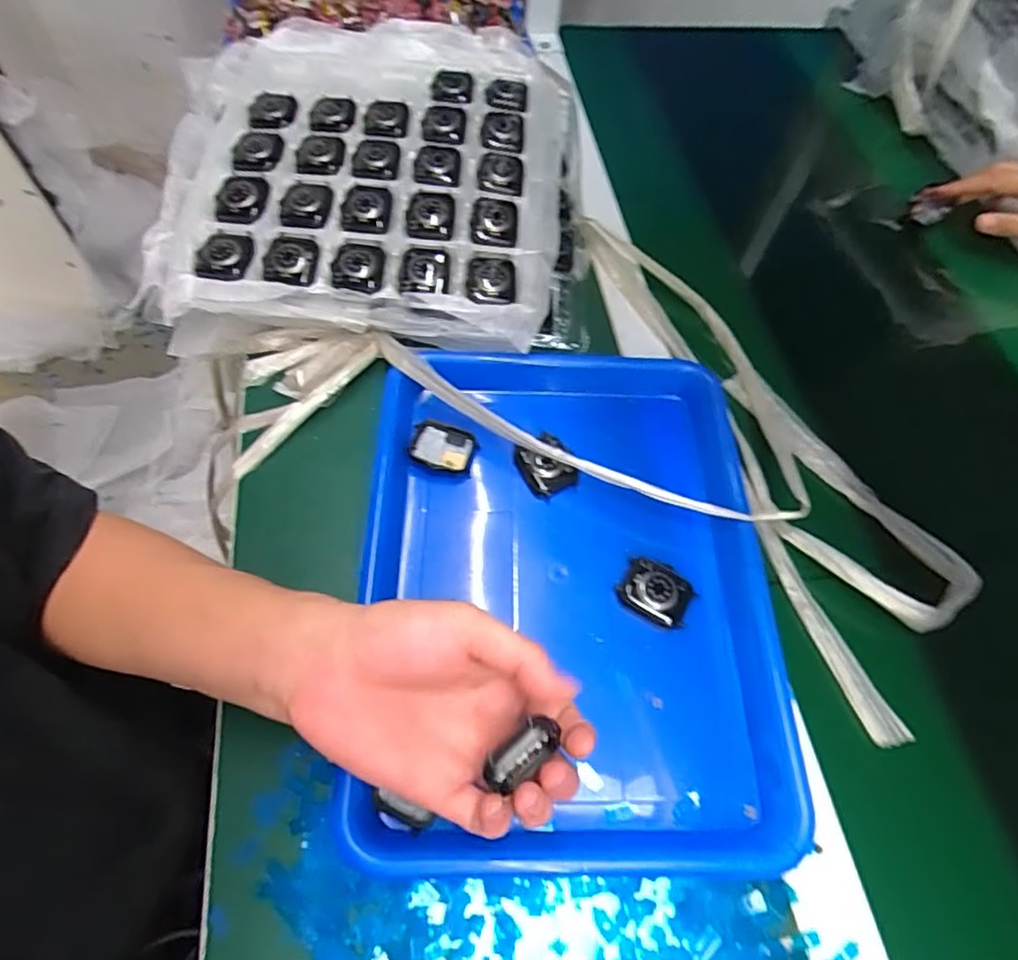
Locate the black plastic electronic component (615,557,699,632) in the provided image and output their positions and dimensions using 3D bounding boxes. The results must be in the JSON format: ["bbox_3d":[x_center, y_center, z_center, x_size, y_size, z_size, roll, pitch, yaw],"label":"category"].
[{"bbox_3d":[0.095,0.073,0.396,0.045,0.012,0.037,31,63,14],"label":"black plastic electronic component"}]

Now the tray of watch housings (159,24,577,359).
[{"bbox_3d":[-0.109,-0.264,0.531,0.340,0.071,0.355,3,60,-1],"label":"tray of watch housings"}]

